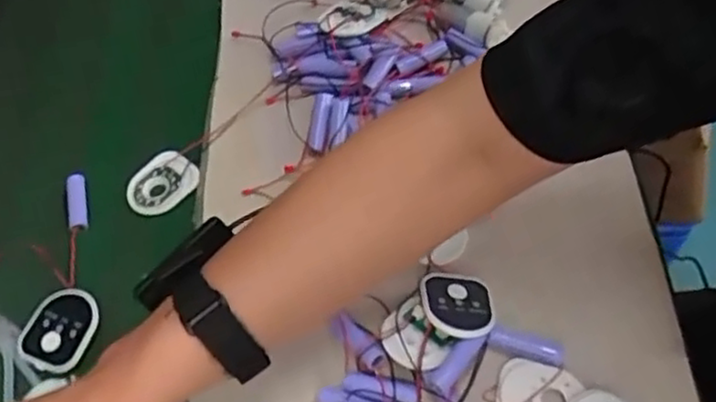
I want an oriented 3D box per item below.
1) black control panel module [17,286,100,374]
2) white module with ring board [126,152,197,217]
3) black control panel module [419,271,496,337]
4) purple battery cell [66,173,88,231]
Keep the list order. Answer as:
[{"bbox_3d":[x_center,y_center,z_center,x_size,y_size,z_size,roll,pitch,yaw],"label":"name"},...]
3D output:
[{"bbox_3d":[-0.215,0.092,0.520,0.051,0.009,0.058,8,57,9],"label":"black control panel module"},{"bbox_3d":[-0.160,-0.015,0.588,0.058,0.013,0.045,-34,61,-18],"label":"white module with ring board"},{"bbox_3d":[0.067,0.069,0.486,0.048,0.006,0.054,4,37,-2],"label":"black control panel module"},{"bbox_3d":[-0.226,0.001,0.579,0.014,0.014,0.047,-9,73,-3],"label":"purple battery cell"}]

